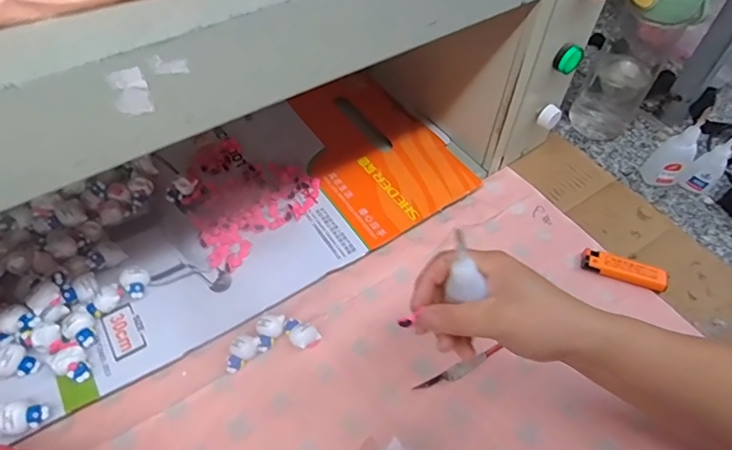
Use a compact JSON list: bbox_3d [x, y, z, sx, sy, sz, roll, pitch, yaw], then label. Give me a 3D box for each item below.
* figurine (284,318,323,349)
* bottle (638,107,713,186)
[{"bbox_3d":[-0.058,0.096,0.430,0.025,0.013,0.035,-36,62,-24],"label":"figurine"},{"bbox_3d":[0.365,-0.087,0.554,0.021,0.107,0.040,-38,63,-25],"label":"bottle"}]

